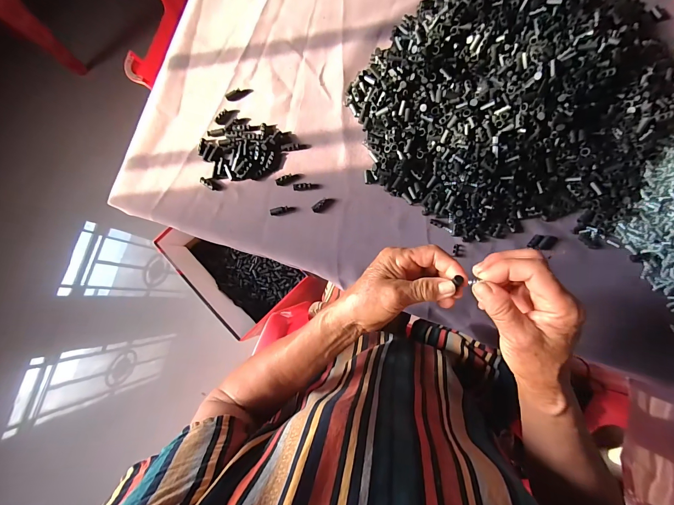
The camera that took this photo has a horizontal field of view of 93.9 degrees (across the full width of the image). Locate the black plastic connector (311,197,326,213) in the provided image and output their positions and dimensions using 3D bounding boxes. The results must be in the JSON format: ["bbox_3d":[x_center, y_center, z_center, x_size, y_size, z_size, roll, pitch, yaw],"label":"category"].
[{"bbox_3d":[-0.023,-0.064,0.422,0.023,0.004,0.010,-40,81,-1],"label":"black plastic connector"}]

